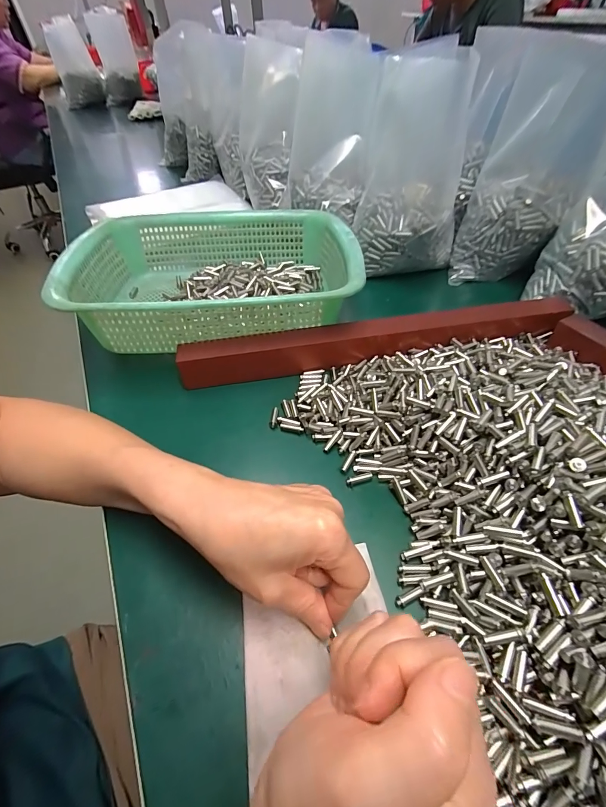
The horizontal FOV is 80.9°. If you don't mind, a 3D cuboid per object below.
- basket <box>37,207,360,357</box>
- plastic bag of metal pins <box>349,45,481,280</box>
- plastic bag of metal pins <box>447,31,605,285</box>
[{"bbox_3d":[-0.092,-0.150,0.399,0.289,0.073,0.219,-6,50,-2],"label":"basket"},{"bbox_3d":[0.131,-0.270,0.428,0.125,0.193,0.103,9,51,10],"label":"plastic bag of metal pins"},{"bbox_3d":[0.262,-0.256,0.410,0.121,0.214,0.081,13,51,13],"label":"plastic bag of metal pins"}]

